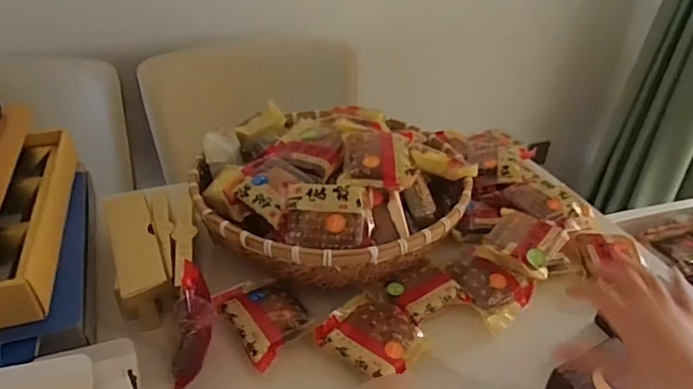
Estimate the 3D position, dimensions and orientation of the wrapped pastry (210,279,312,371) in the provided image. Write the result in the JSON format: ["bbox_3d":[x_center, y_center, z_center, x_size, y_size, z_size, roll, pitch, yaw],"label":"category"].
[{"bbox_3d":[-0.091,0.132,0.578,0.080,0.024,0.105,-23,42,-30],"label":"wrapped pastry"}]

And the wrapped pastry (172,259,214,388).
[{"bbox_3d":[-0.163,0.133,0.541,0.049,0.084,0.092,-11,37,-17],"label":"wrapped pastry"}]

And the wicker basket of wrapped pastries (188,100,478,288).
[{"bbox_3d":[-0.019,-0.021,0.673,0.331,0.125,0.312,1,35,-1],"label":"wicker basket of wrapped pastries"}]

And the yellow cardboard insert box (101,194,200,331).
[{"bbox_3d":[-0.236,0.061,0.646,0.101,0.066,0.212,-13,38,-20],"label":"yellow cardboard insert box"}]

